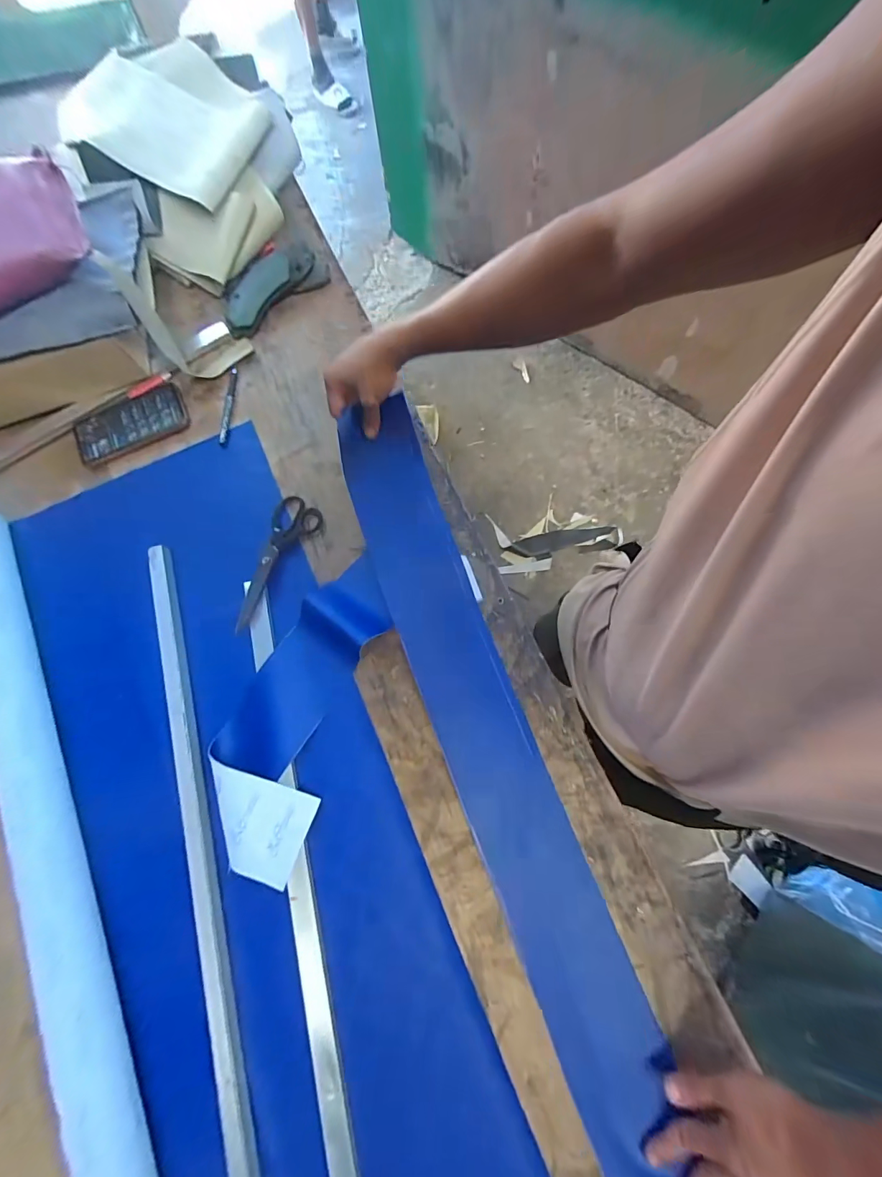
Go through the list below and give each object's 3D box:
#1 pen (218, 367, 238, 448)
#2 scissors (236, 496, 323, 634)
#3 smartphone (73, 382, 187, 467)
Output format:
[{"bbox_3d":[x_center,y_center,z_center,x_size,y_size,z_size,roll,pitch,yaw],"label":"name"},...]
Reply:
[{"bbox_3d":[-0.320,-0.276,0.628,0.015,0.010,0.132,2,77,2],"label":"pen"},{"bbox_3d":[-0.234,-0.037,0.568,0.065,0.010,0.191,27,79,7],"label":"scissors"},{"bbox_3d":[-0.468,-0.250,0.624,0.170,0.015,0.088,-21,77,-3],"label":"smartphone"}]

